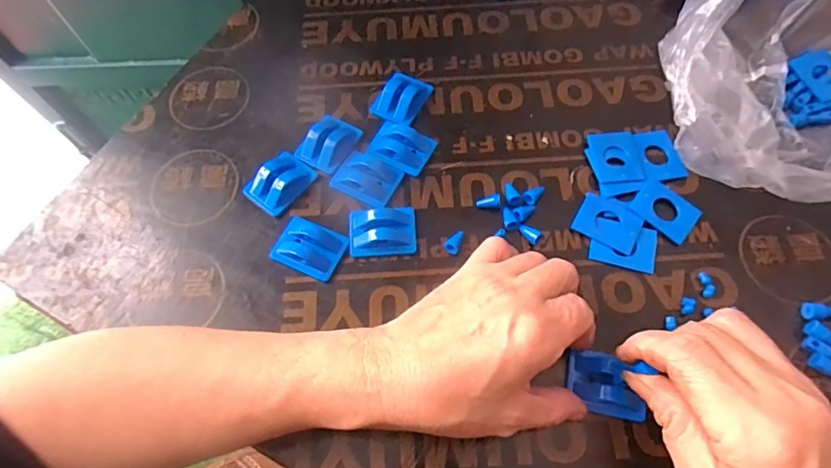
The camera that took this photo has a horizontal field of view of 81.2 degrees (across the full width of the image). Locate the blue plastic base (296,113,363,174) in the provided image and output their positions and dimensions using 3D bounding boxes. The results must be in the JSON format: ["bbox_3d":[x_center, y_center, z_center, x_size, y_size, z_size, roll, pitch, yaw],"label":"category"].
[{"bbox_3d":[-0.064,-0.069,0.359,0.034,0.014,0.045,26,68,14],"label":"blue plastic base"}]

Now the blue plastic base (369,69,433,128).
[{"bbox_3d":[-0.011,-0.108,0.378,0.034,0.012,0.046,24,67,13],"label":"blue plastic base"}]

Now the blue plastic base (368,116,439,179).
[{"bbox_3d":[-0.010,-0.064,0.357,0.043,0.010,0.037,25,68,13],"label":"blue plastic base"}]

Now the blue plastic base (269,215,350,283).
[{"bbox_3d":[-0.072,0.009,0.325,0.046,0.010,0.034,23,67,12],"label":"blue plastic base"}]

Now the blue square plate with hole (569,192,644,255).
[{"bbox_3d":[0.132,-0.009,0.330,0.042,0.004,0.035,27,68,14],"label":"blue square plate with hole"}]

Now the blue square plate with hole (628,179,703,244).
[{"bbox_3d":[0.171,-0.017,0.331,0.040,0.004,0.033,40,72,19],"label":"blue square plate with hole"}]

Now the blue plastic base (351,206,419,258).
[{"bbox_3d":[-0.022,-0.002,0.327,0.044,0.012,0.033,-4,64,0],"label":"blue plastic base"}]

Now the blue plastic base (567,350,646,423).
[{"bbox_3d":[0.110,0.086,0.279,0.040,0.010,0.035,11,65,7],"label":"blue plastic base"}]

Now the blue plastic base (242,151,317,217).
[{"bbox_3d":[-0.096,-0.037,0.345,0.035,0.013,0.044,35,70,17],"label":"blue plastic base"}]

